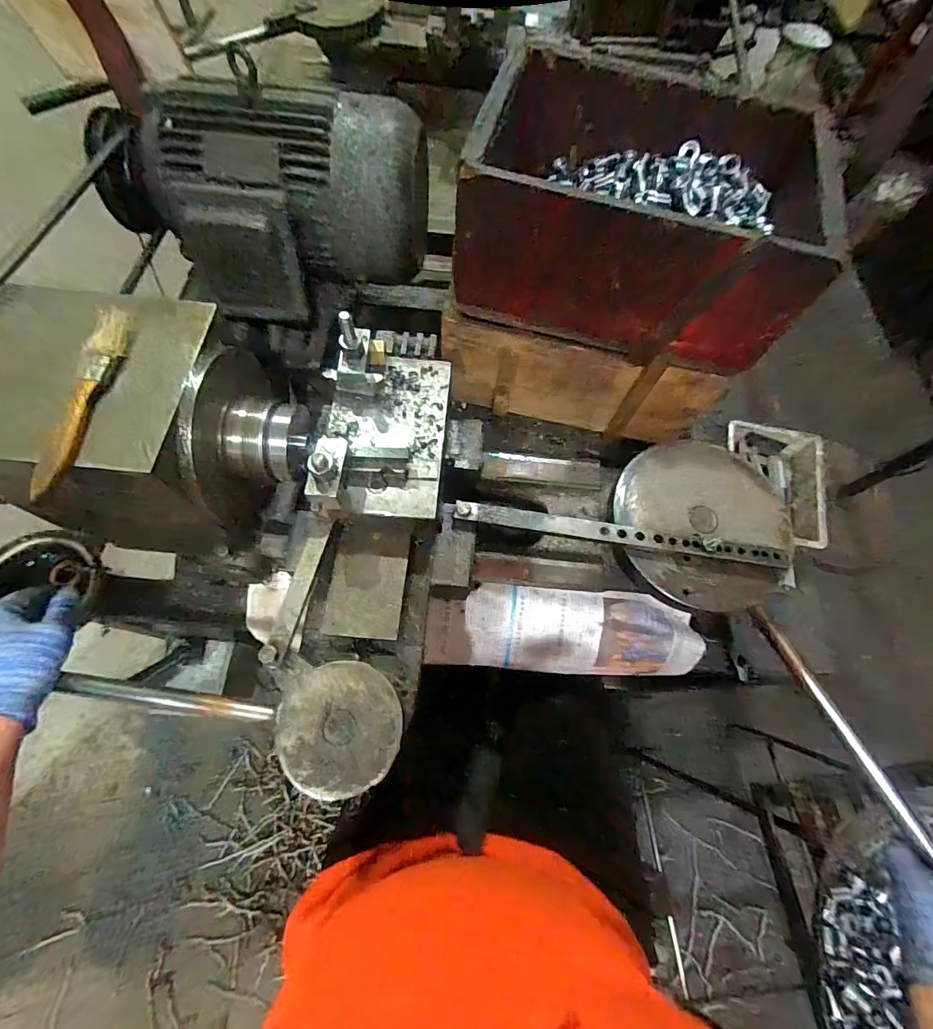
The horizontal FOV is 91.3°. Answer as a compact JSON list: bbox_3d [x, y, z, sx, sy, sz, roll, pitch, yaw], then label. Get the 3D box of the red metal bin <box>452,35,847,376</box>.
[{"bbox_3d":[0.184,-0.335,0.501,0.329,0.148,0.254,15,66,5],"label":"red metal bin"}]

